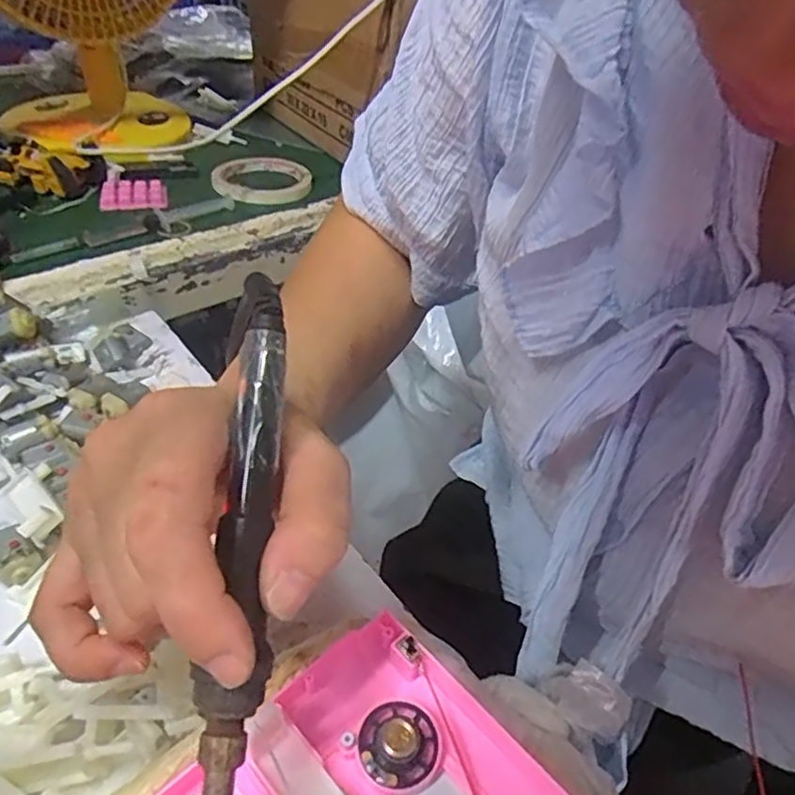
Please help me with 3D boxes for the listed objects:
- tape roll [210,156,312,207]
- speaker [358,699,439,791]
[{"bbox_3d":[-0.139,-0.225,0.659,0.098,0.010,0.110,-16,46,-24],"label":"tape roll"},{"bbox_3d":[0.001,0.122,0.227,0.027,0.008,0.029,5,40,-4],"label":"speaker"}]

